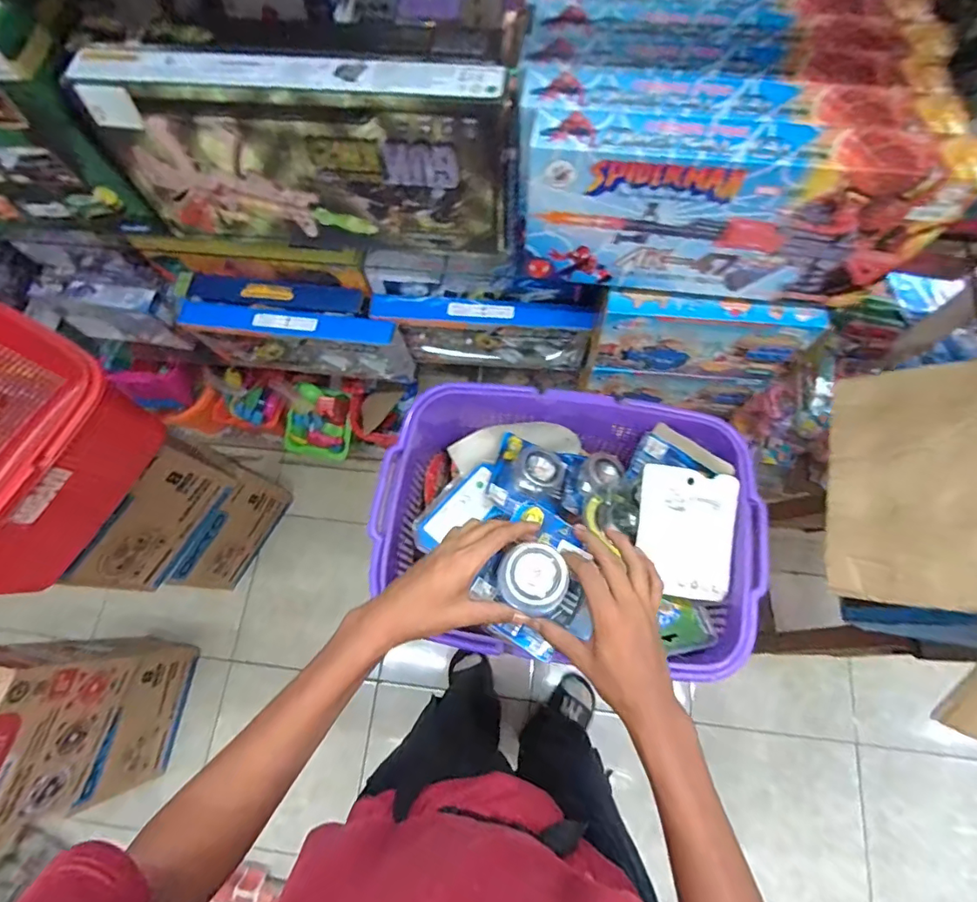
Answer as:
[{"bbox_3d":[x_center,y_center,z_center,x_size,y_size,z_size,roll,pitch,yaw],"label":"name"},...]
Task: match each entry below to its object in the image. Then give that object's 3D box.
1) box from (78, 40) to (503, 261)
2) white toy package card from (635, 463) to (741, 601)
[{"bbox_3d":[-0.196,-0.329,0.591,0.446,0.206,0.068,6,72,4],"label":"box"},{"bbox_3d":[0.217,0.088,0.557,0.103,0.009,0.134,10,82,-4],"label":"white toy package card"}]

